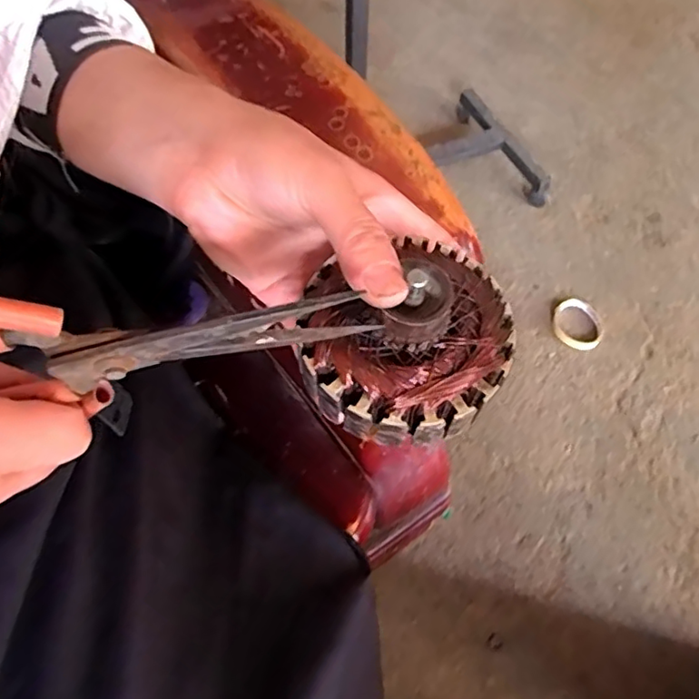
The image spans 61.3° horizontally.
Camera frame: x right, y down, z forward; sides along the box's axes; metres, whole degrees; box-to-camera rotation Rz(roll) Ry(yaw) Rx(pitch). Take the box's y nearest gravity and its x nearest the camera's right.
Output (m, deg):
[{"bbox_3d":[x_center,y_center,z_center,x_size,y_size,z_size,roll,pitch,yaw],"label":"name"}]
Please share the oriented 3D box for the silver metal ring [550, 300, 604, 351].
[{"bbox_3d":[0.368,-0.040,0.951,0.081,0.013,0.093,15,57,10],"label":"silver metal ring"}]

